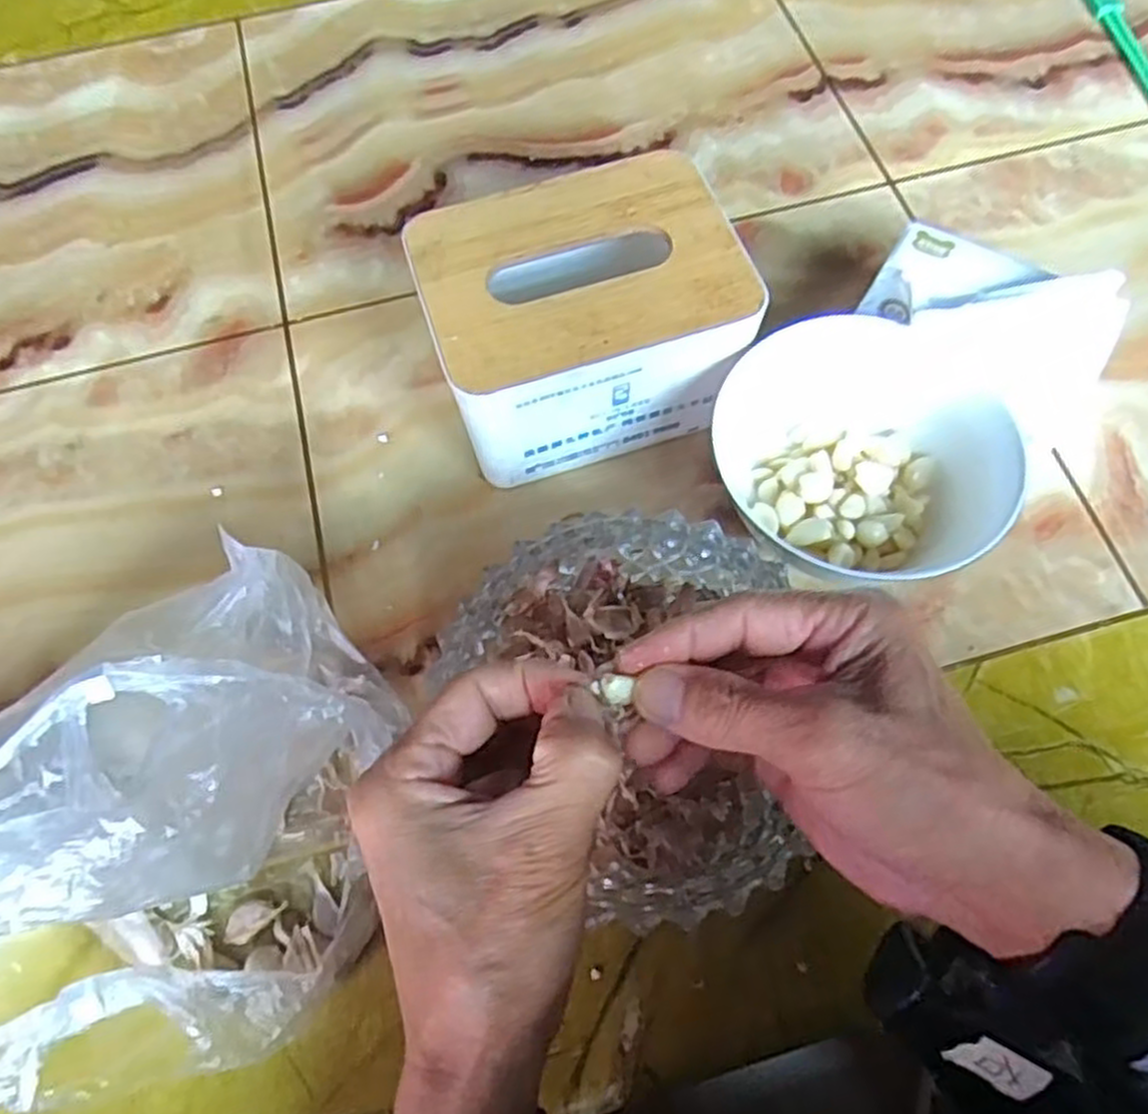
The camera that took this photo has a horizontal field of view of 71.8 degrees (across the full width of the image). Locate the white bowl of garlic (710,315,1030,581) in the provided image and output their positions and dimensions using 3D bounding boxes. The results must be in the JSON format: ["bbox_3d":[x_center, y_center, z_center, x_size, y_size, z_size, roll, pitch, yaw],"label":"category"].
[{"bbox_3d":[0.139,-0.044,0.399,0.141,0.079,0.114,17,67,10],"label":"white bowl of garlic"}]

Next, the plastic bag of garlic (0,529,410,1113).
[{"bbox_3d":[-0.210,0.124,0.301,0.273,0.142,0.168,-22,67,-8],"label":"plastic bag of garlic"}]

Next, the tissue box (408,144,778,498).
[{"bbox_3d":[0.005,-0.124,0.429,0.154,0.096,0.118,-18,66,-6],"label":"tissue box"}]

